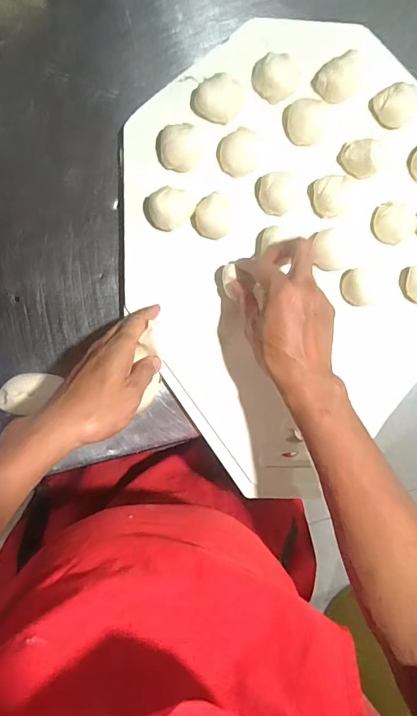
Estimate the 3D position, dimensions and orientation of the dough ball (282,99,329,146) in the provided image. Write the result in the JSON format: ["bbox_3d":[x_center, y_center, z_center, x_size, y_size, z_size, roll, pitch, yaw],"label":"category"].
[{"bbox_3d":[0.110,-0.262,0.467,0.049,0.025,0.038,-3,96,-2],"label":"dough ball"}]

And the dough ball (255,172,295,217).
[{"bbox_3d":[0.077,-0.183,0.471,0.044,0.026,0.042,0,96,-2],"label":"dough ball"}]

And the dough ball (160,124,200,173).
[{"bbox_3d":[-0.032,-0.229,0.457,0.042,0.029,0.043,0,96,-2],"label":"dough ball"}]

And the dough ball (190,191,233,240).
[{"bbox_3d":[0.005,-0.157,0.464,0.043,0.029,0.045,0,96,-2],"label":"dough ball"}]

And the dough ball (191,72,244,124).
[{"bbox_3d":[0.011,-0.281,0.457,0.050,0.020,0.044,-33,96,1],"label":"dough ball"}]

